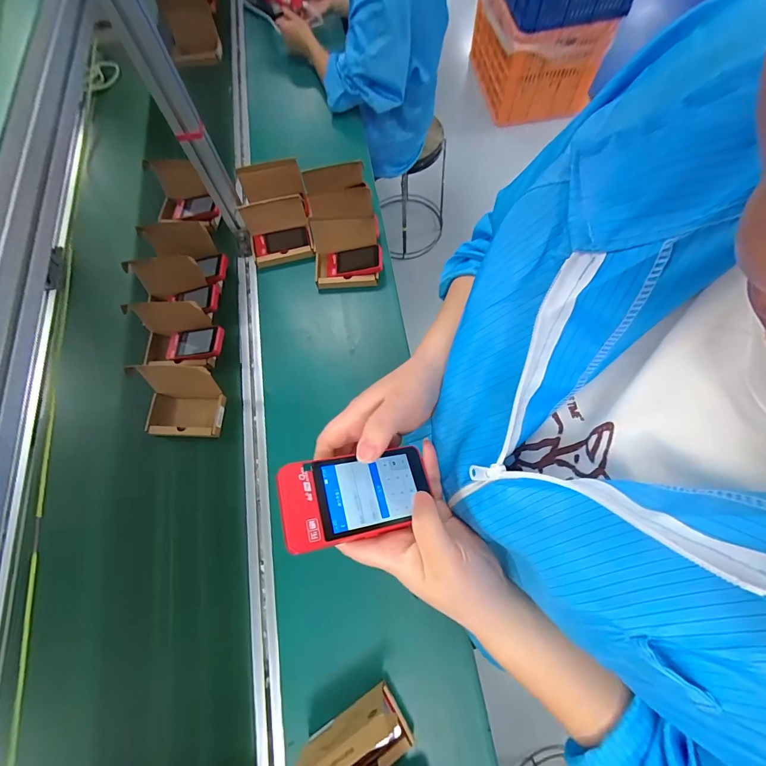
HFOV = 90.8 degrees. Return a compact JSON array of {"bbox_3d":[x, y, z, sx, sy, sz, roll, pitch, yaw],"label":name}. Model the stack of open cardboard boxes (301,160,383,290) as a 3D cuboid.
[{"bbox_3d":[-0.087,-0.343,0.816,0.151,0.105,0.266,-4,69,-3],"label":"stack of open cardboard boxes"}]

